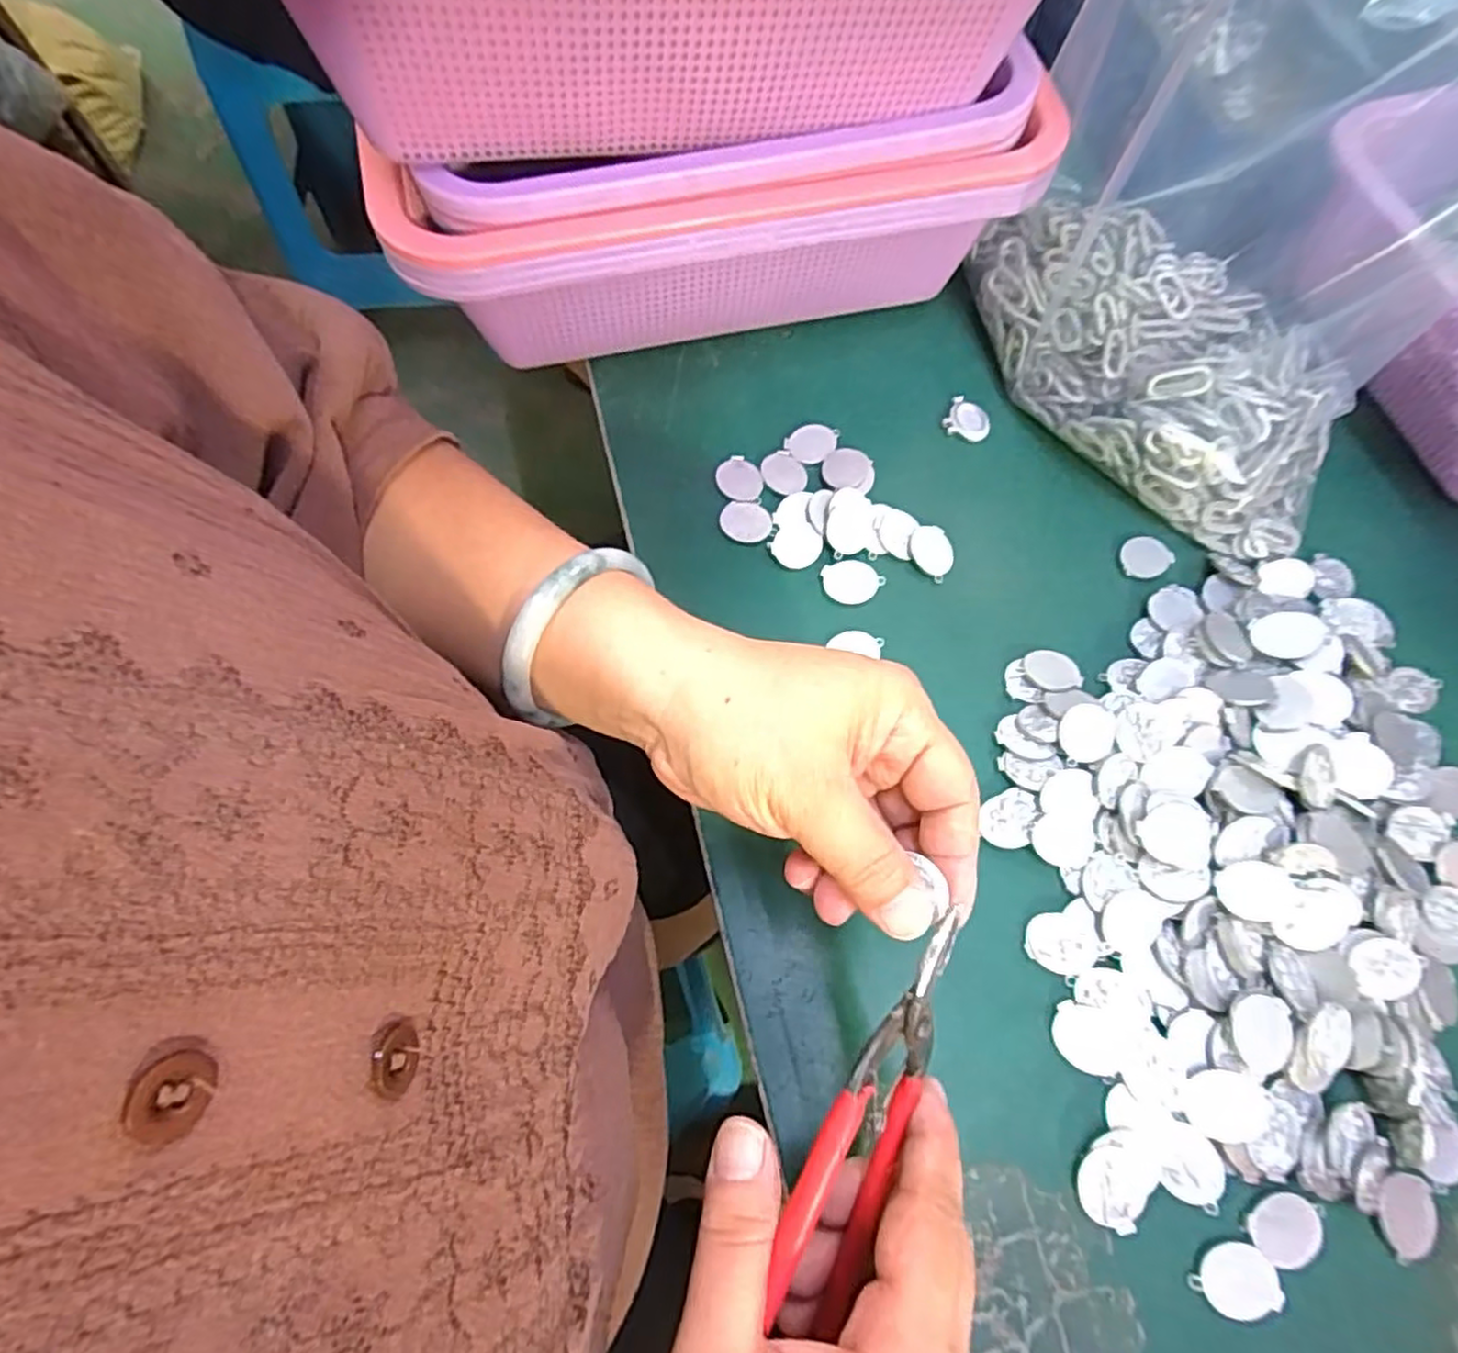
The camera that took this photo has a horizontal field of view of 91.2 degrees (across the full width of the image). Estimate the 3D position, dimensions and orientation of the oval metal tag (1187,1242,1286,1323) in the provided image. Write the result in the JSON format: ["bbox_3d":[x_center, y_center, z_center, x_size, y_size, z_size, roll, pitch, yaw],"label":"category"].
[{"bbox_3d":[0.169,0.202,0.237,0.028,0.004,0.021,-3,70,-3],"label":"oval metal tag"}]

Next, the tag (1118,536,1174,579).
[{"bbox_3d":[0.200,-0.058,0.343,0.025,0.004,0.021,-8,71,-5],"label":"tag"}]

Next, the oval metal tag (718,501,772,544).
[{"bbox_3d":[0.008,-0.075,0.344,0.025,0.004,0.021,12,70,2],"label":"oval metal tag"}]

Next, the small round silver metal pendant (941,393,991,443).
[{"bbox_3d":[0.125,-0.134,0.371,0.023,0.004,0.024,1,70,-2],"label":"small round silver metal pendant"}]

